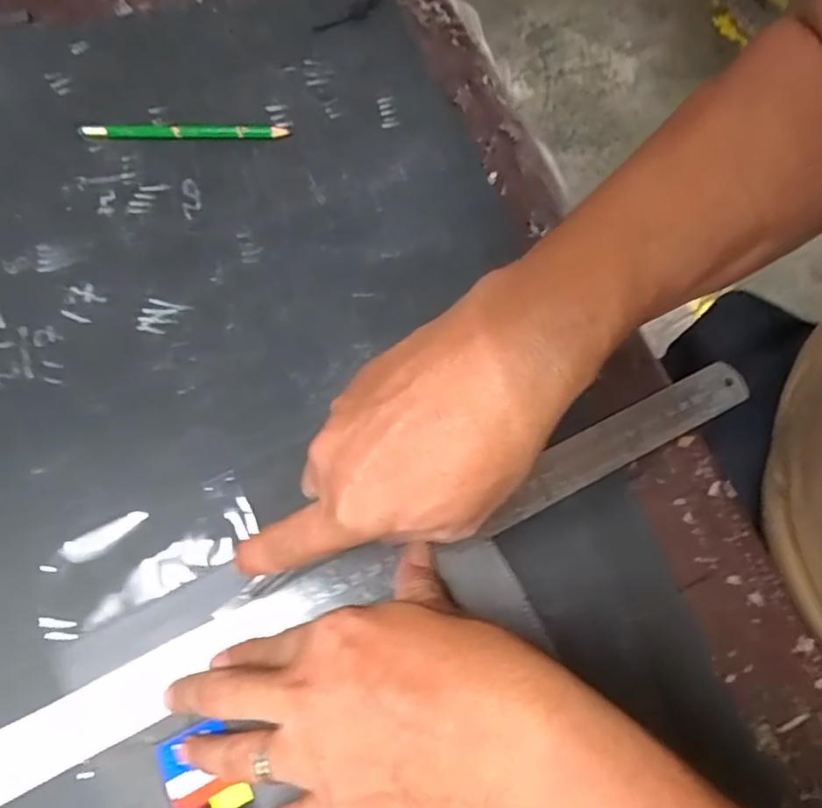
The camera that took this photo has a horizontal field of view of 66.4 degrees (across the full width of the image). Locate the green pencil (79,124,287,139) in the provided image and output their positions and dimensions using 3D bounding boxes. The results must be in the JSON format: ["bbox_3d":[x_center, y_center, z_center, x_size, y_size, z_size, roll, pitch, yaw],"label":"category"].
[{"bbox_3d":[-0.154,-0.186,0.427,0.136,0.012,0.011,0,67,-3],"label":"green pencil"}]

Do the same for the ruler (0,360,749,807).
[{"bbox_3d":[-0.034,0.092,0.325,0.521,0.010,0.032,-25,77,-14],"label":"ruler"}]

